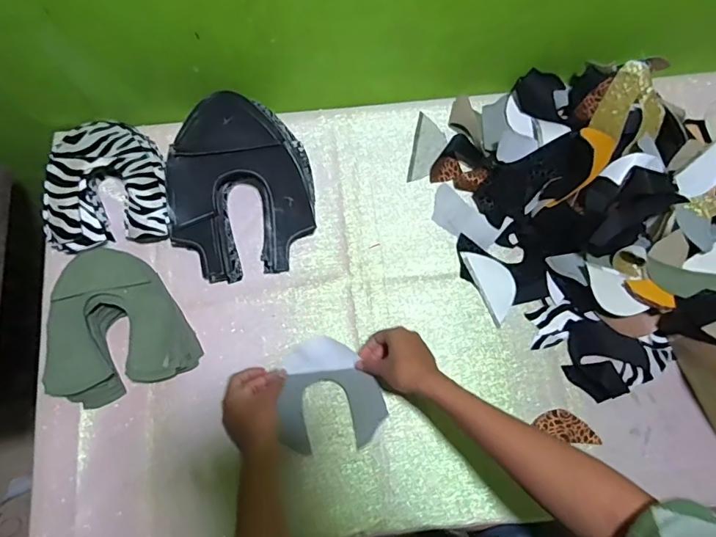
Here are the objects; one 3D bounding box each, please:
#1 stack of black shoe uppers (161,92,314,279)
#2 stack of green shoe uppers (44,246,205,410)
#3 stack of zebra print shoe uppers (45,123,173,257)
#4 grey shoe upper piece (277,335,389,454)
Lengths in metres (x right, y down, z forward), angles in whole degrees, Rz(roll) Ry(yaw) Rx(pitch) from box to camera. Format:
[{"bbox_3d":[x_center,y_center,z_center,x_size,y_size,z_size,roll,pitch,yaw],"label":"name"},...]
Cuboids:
[{"bbox_3d":[-0.163,-0.112,0.652,0.197,0.097,0.233,-12,76,-3],"label":"stack of black shoe uppers"},{"bbox_3d":[-0.314,0.069,0.618,0.172,0.079,0.182,-19,77,-5],"label":"stack of green shoe uppers"},{"bbox_3d":[-0.347,-0.116,0.660,0.165,0.063,0.176,-12,76,-3],"label":"stack of zebra print shoe uppers"},{"bbox_3d":[-0.035,0.160,0.618,0.131,0.039,0.136,-6,76,-1],"label":"grey shoe upper piece"}]

